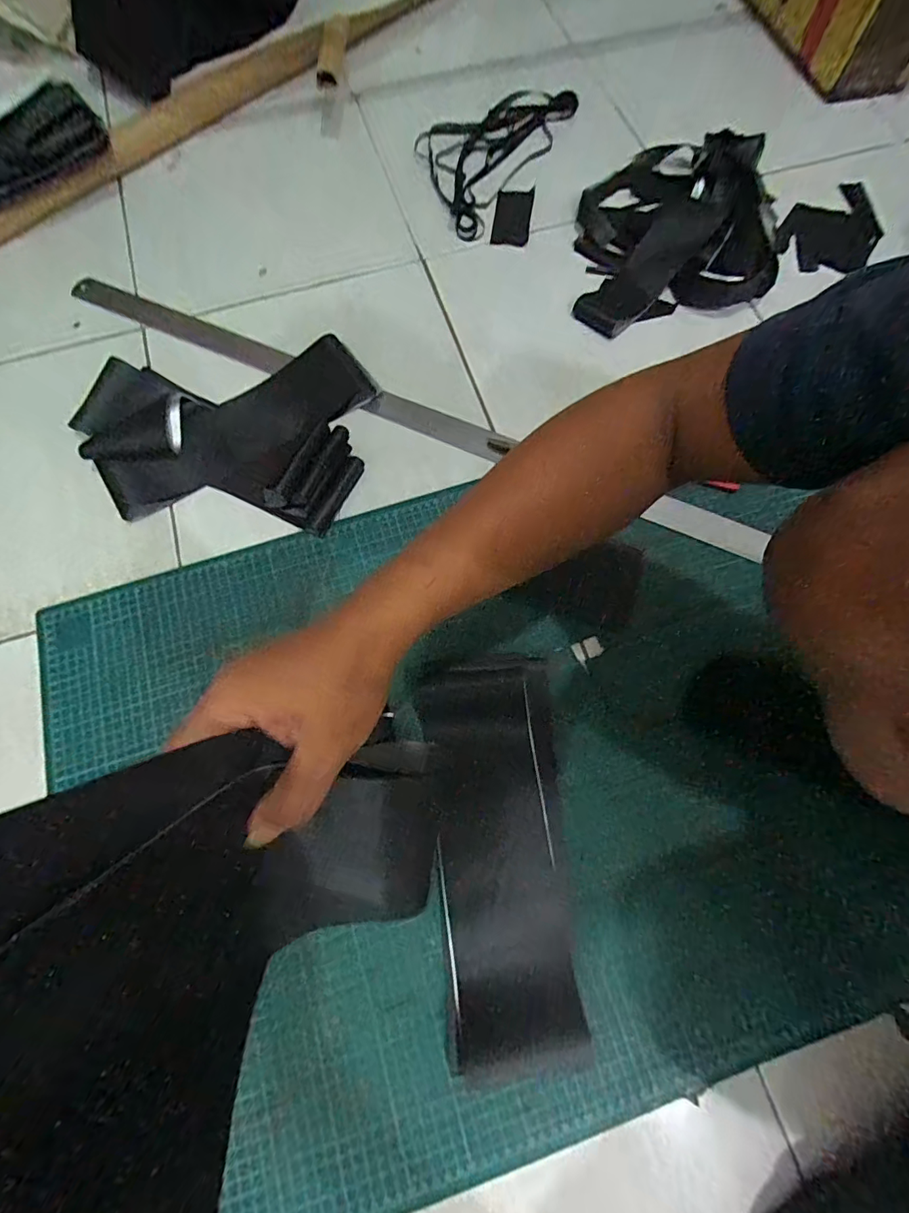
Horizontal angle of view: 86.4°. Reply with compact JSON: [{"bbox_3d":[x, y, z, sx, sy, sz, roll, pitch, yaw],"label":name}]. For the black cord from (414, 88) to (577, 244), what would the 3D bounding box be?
[{"bbox_3d":[0.042,-0.691,0.717,0.168,0.028,0.290,29,75,10],"label":"black cord"}]

